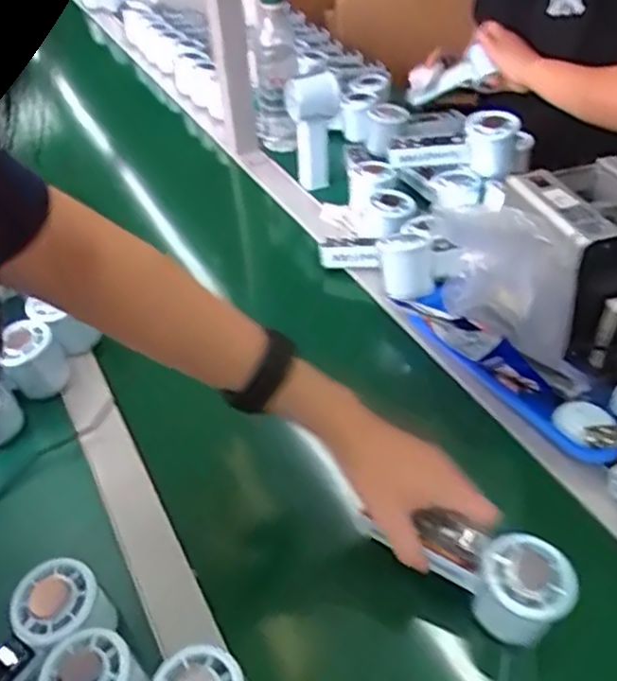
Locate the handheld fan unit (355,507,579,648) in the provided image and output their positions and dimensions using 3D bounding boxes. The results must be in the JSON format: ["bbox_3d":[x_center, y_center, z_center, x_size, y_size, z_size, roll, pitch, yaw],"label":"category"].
[{"bbox_3d":[0.113,0.157,0.500,0.148,0.053,0.052,27,52,27],"label":"handheld fan unit"}]

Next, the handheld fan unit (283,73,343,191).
[{"bbox_3d":[0.006,-0.281,0.907,0.073,0.143,0.054,-1,44,2],"label":"handheld fan unit"}]

